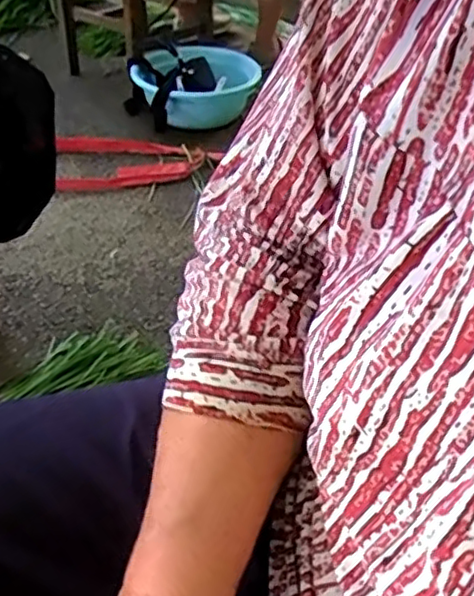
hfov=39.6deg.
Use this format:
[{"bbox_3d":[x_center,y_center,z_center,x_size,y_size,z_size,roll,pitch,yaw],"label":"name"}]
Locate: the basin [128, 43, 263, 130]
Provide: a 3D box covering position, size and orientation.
[{"bbox_3d":[-0.108,-0.545,1.670,0.291,0.128,0.325,-21,44,-24],"label":"basin"}]

